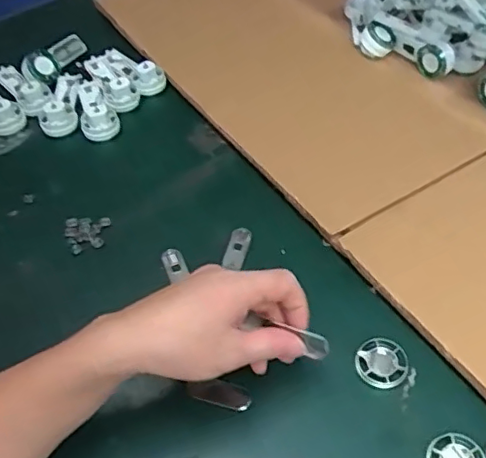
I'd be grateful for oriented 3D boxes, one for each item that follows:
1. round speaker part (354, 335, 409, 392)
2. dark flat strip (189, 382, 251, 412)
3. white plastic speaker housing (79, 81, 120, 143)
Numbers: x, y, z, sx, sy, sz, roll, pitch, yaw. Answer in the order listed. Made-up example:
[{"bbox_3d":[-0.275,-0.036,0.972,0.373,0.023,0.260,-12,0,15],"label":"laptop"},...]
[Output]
[{"bbox_3d":[0.109,0.105,0.459,0.038,0.007,0.041,-2,50,2],"label":"round speaker part"},{"bbox_3d":[-0.017,0.126,0.447,0.048,0.006,0.016,14,52,-4],"label":"dark flat strip"},{"bbox_3d":[-0.167,-0.134,0.656,0.040,0.032,0.090,-20,52,-13],"label":"white plastic speaker housing"}]

